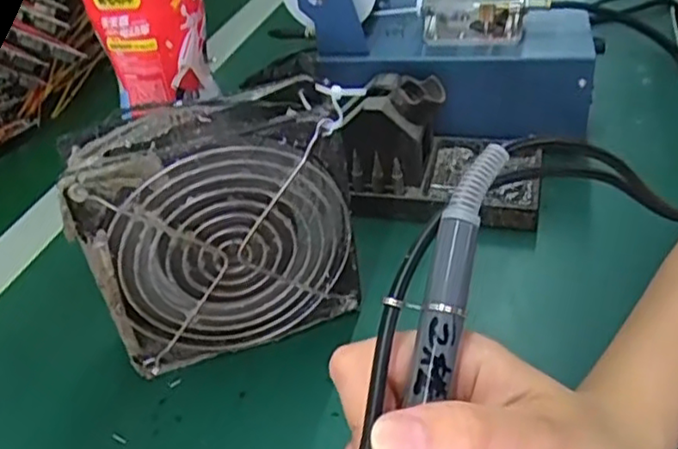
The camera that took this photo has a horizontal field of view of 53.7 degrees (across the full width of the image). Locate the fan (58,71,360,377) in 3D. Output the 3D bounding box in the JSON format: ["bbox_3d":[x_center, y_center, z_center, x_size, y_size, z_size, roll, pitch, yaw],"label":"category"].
[{"bbox_3d":[-0.053,0.003,0.322,0.124,0.118,0.044,-15,40,-11],"label":"fan"}]

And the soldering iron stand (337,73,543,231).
[{"bbox_3d":[0.066,-0.051,0.414,0.127,0.068,0.077,6,40,14],"label":"soldering iron stand"}]

